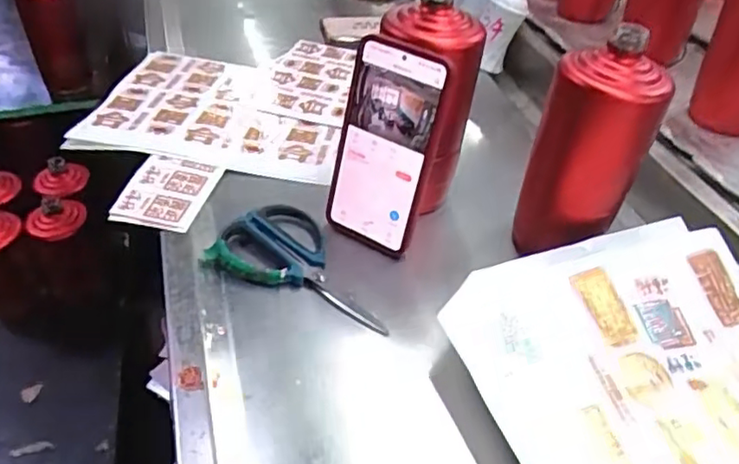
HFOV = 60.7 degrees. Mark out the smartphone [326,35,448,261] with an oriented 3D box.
[{"bbox_3d":[0.010,-0.065,0.510,0.082,0.165,0.012,24,27,25],"label":"smartphone"}]

